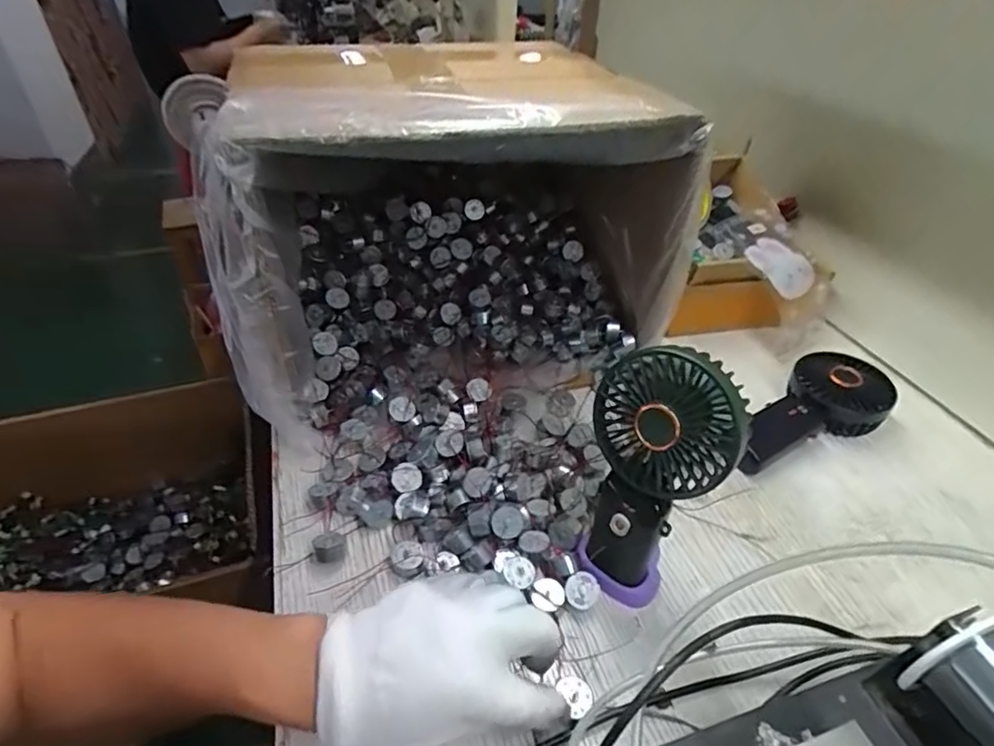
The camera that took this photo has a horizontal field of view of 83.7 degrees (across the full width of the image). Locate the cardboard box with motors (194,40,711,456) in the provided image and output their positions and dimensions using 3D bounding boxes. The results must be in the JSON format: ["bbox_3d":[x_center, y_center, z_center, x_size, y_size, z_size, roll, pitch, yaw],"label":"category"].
[{"bbox_3d":[-0.050,-0.138,0.520,0.385,0.250,0.222,-12,41,-15],"label":"cardboard box with motors"}]

